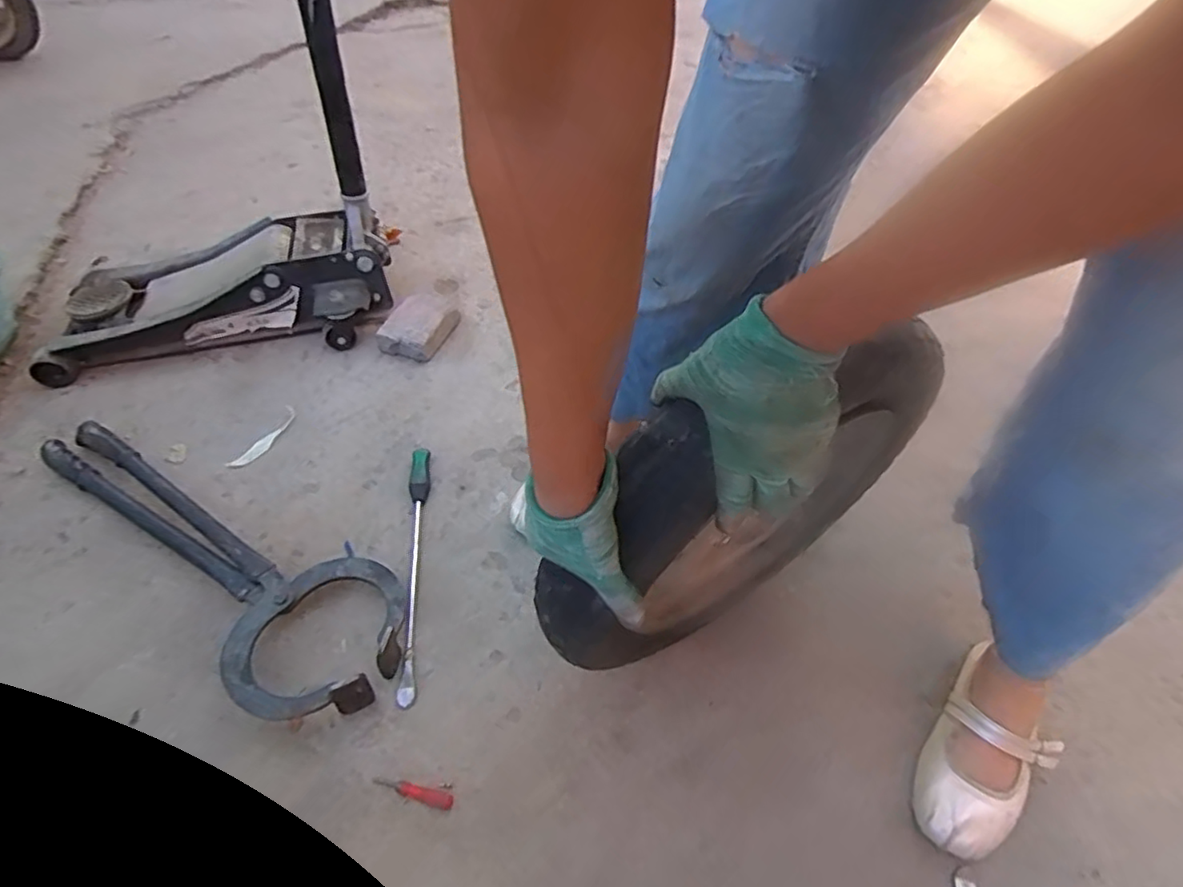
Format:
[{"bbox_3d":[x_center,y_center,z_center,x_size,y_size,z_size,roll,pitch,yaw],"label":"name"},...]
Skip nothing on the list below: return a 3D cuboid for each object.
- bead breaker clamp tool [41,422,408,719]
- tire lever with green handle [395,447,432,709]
[{"bbox_3d":[-0.516,0.135,0.851,0.652,0.060,0.204,29,56,21],"label":"bead breaker clamp tool"},{"bbox_3d":[-0.246,0.158,0.851,0.030,0.021,0.394,-4,51,-4],"label":"tire lever with green handle"}]

